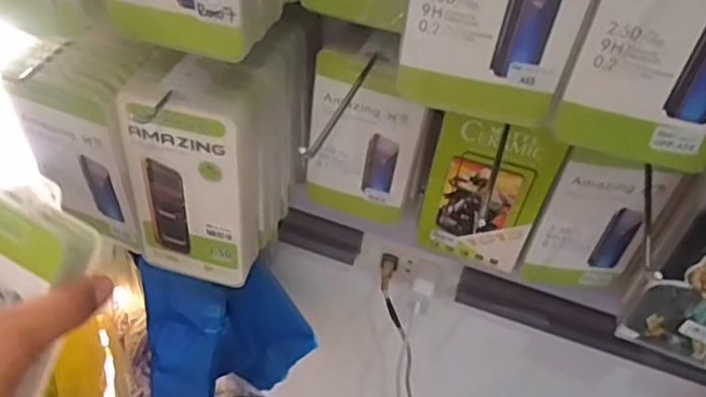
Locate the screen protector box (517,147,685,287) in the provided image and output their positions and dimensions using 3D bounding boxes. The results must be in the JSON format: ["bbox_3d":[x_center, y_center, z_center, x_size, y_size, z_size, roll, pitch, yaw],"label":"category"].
[{"bbox_3d":[0.186,0.022,0.494,0.085,0.148,0.019,7,48,-1],"label":"screen protector box"}]

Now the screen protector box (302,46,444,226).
[{"bbox_3d":[0.012,-0.044,0.514,0.097,0.165,0.011,11,48,4],"label":"screen protector box"}]

